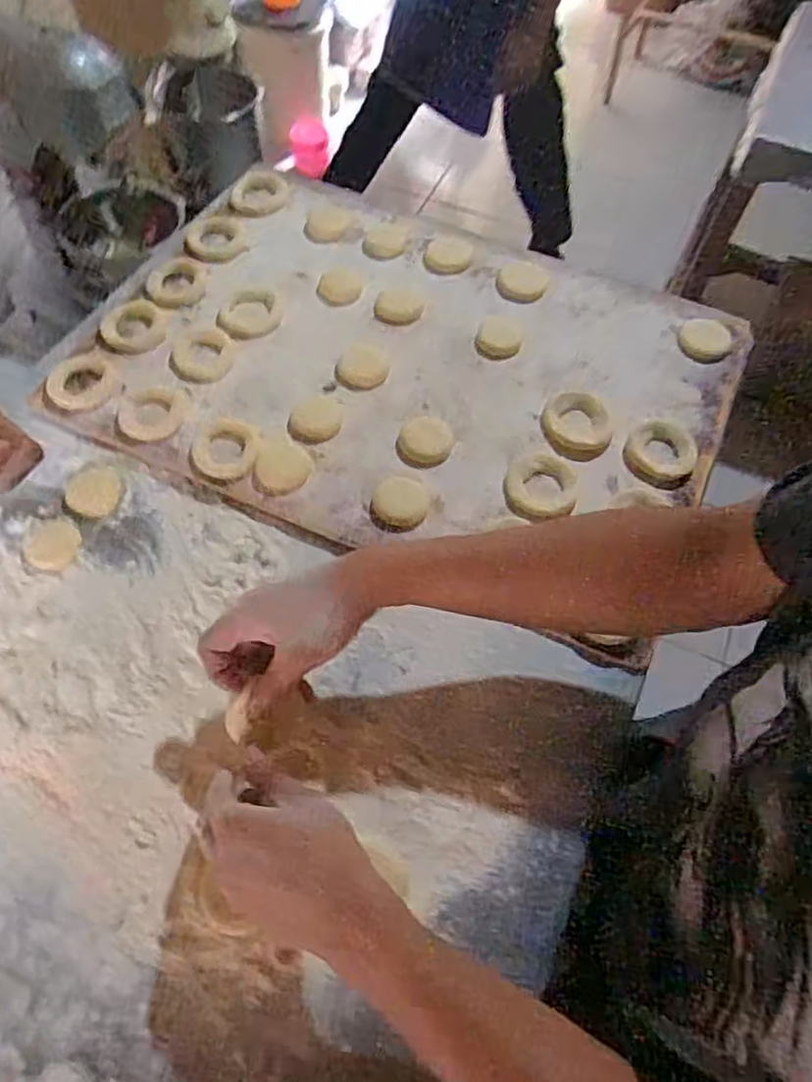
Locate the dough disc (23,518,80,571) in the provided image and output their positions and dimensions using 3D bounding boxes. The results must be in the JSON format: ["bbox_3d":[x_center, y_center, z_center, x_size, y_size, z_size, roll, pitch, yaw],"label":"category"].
[{"bbox_3d":[-0.301,0.003,0.606,0.043,0.004,0.047,1,60,-2],"label":"dough disc"}]

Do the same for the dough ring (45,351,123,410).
[{"bbox_3d":[-0.304,-0.153,0.676,0.067,0.013,0.067,1,60,-2],"label":"dough ring"}]

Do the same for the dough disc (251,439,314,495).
[{"bbox_3d":[-0.110,-0.066,0.639,0.052,0.006,0.055,1,60,-2],"label":"dough disc"}]

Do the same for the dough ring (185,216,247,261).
[{"bbox_3d":[-0.214,-0.336,0.789,0.059,0.012,0.062,1,60,-2],"label":"dough ring"}]

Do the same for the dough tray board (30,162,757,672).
[{"bbox_3d":[0.004,-0.182,0.711,0.596,0.021,0.436,22,62,10],"label":"dough tray board"}]

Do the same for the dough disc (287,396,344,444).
[{"bbox_3d":[-0.082,-0.114,0.664,0.045,0.012,0.058,14,61,6],"label":"dough disc"}]

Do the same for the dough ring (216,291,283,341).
[{"bbox_3d":[-0.160,-0.233,0.734,0.065,0.008,0.063,1,60,-2],"label":"dough ring"}]

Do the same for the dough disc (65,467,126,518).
[{"bbox_3d":[-0.275,-0.044,0.631,0.049,0.006,0.044,22,62,11],"label":"dough disc"}]

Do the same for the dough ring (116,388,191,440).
[{"bbox_3d":[-0.233,-0.120,0.660,0.057,0.010,0.060,1,60,-2],"label":"dough ring"}]

